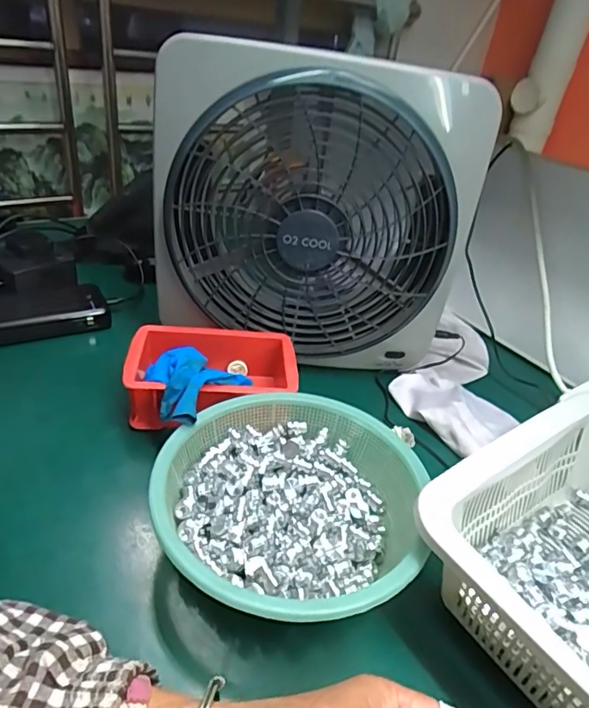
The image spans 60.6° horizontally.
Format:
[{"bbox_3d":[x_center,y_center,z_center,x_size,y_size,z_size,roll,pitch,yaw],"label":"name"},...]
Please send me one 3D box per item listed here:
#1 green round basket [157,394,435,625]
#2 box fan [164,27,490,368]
[{"bbox_3d":[-0.003,0.107,0.360,0.176,0.065,0.184,5,34,-4],"label":"green round basket"},{"bbox_3d":[0.015,-0.125,0.489,0.296,0.270,0.088,6,36,-1],"label":"box fan"}]

